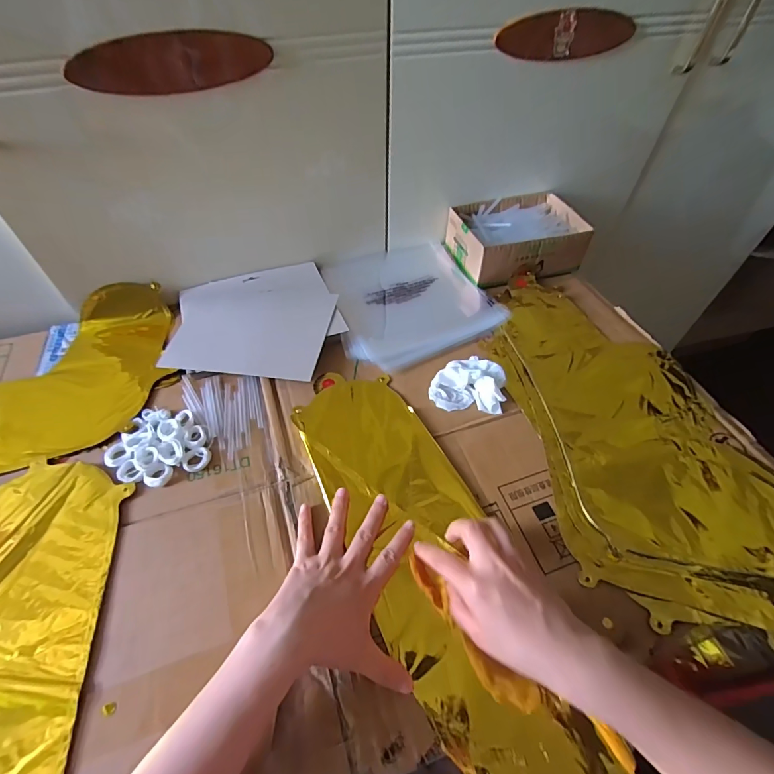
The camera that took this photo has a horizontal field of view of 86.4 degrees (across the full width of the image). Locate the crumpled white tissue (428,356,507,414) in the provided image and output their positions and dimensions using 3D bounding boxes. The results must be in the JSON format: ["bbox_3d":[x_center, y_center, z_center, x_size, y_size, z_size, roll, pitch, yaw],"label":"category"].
[{"bbox_3d":[0.096,-0.008,0.493,0.085,0.027,0.073,4,52,2],"label":"crumpled white tissue"}]

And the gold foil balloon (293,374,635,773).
[{"bbox_3d":[0.033,0.149,0.403,0.129,0.032,0.421,-23,58,-13],"label":"gold foil balloon"}]

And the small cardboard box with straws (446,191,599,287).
[{"bbox_3d":[0.201,-0.233,0.645,0.185,0.066,0.127,-12,53,-10],"label":"small cardboard box with straws"}]

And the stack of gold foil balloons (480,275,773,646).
[{"bbox_3d":[0.279,0.032,0.477,0.246,0.014,0.448,-7,52,-7],"label":"stack of gold foil balloons"}]

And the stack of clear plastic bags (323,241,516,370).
[{"bbox_3d":[0.028,-0.133,0.597,0.222,0.015,0.228,-19,54,-16],"label":"stack of clear plastic bags"}]

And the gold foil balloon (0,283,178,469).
[{"bbox_3d":[-0.453,0.005,0.486,0.391,0.046,0.234,-15,53,-13],"label":"gold foil balloon"}]

